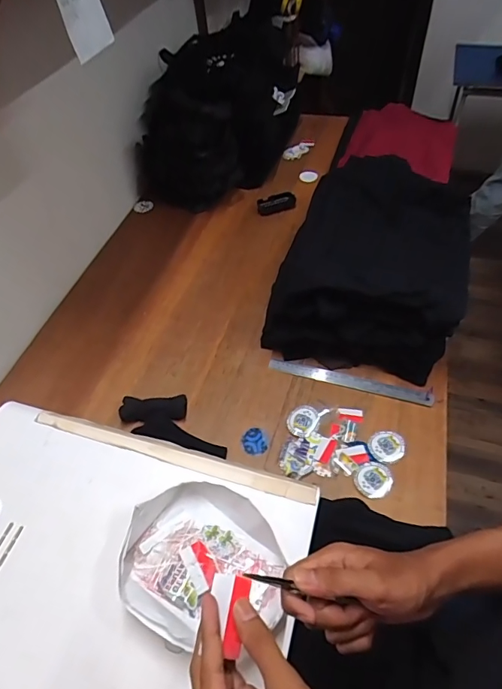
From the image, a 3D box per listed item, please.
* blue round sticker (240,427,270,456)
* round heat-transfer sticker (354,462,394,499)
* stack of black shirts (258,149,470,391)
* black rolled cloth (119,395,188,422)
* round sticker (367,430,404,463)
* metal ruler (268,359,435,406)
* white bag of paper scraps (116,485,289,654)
[{"bbox_3d":[0.008,0.180,0.801,0.050,0.004,0.050,-4,59,6],"label":"blue round sticker"},{"bbox_3d":[0.213,0.233,0.745,0.060,0.005,0.063,-1,52,2],"label":"round heat-transfer sticker"},{"bbox_3d":[0.277,-0.201,0.962,0.381,0.190,0.532,16,54,14],"label":"stack of black shirts"},{"bbox_3d":[-0.190,0.126,0.838,0.127,0.023,0.048,-2,52,1],"label":"black rolled cloth"},{"bbox_3d":[0.246,0.185,0.780,0.063,0.005,0.059,-1,64,1],"label":"round sticker"},{"bbox_3d":[0.198,0.073,0.870,0.323,0.007,0.033,12,53,12],"label":"metal ruler"},{"bbox_3d":[-0.053,0.249,0.505,0.184,0.052,0.166,11,53,11],"label":"white bag of paper scraps"}]

